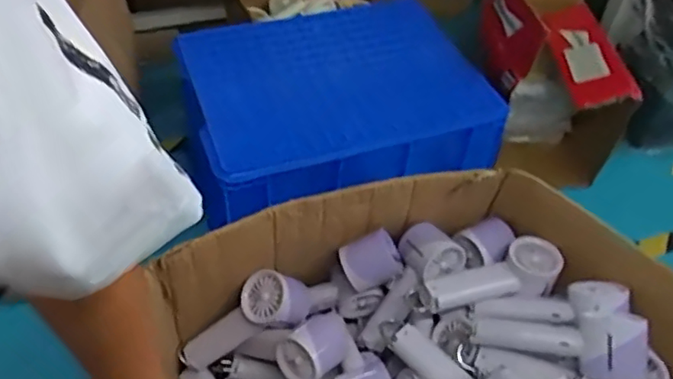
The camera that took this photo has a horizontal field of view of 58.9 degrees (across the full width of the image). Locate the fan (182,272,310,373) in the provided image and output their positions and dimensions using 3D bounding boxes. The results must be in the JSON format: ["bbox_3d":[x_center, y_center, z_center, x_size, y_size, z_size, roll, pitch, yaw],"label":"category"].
[{"bbox_3d":[-0.117,0.170,0.743,0.179,0.058,0.061,-37,50,14],"label":"fan"}]

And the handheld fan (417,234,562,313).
[{"bbox_3d":[0.182,0.112,0.724,0.176,0.076,0.063,-9,48,-12],"label":"handheld fan"}]

